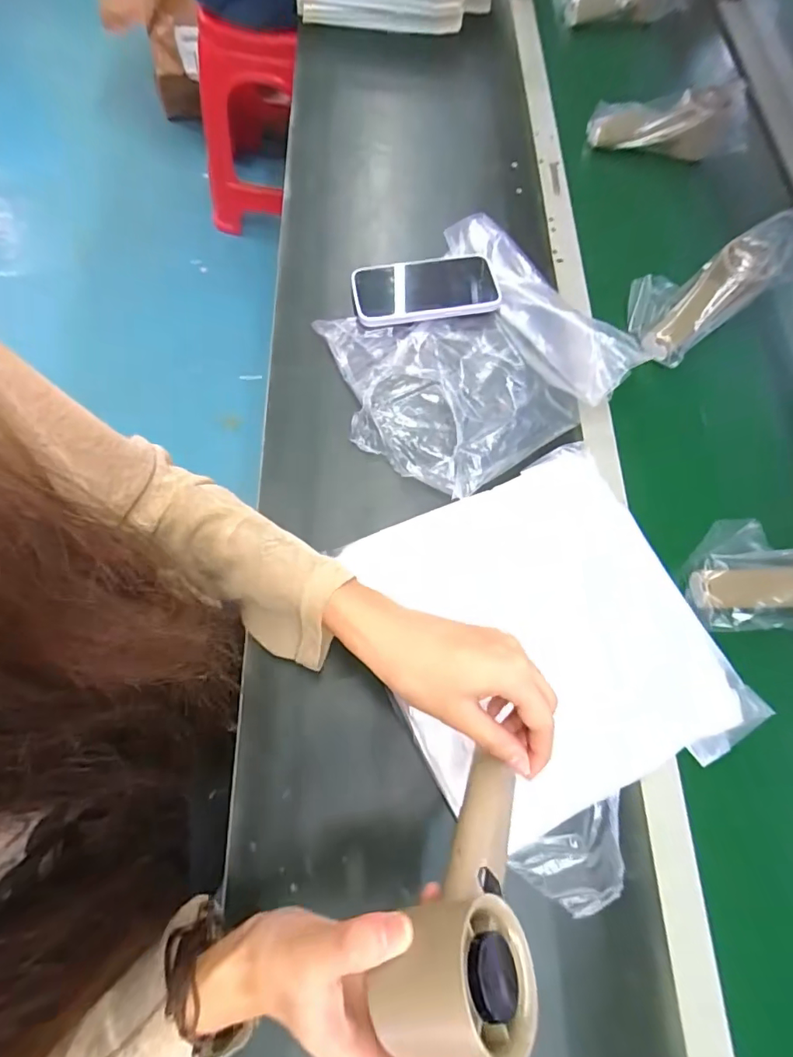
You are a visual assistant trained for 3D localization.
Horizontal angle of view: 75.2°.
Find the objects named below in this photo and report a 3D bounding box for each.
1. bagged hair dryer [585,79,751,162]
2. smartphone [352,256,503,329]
[{"bbox_3d":[0.327,-0.493,0.618,0.177,0.064,0.041,8,69,3],"label":"bagged hair dryer"},{"bbox_3d":[0.030,-0.251,0.539,0.149,0.011,0.074,-9,71,-9],"label":"smartphone"}]

